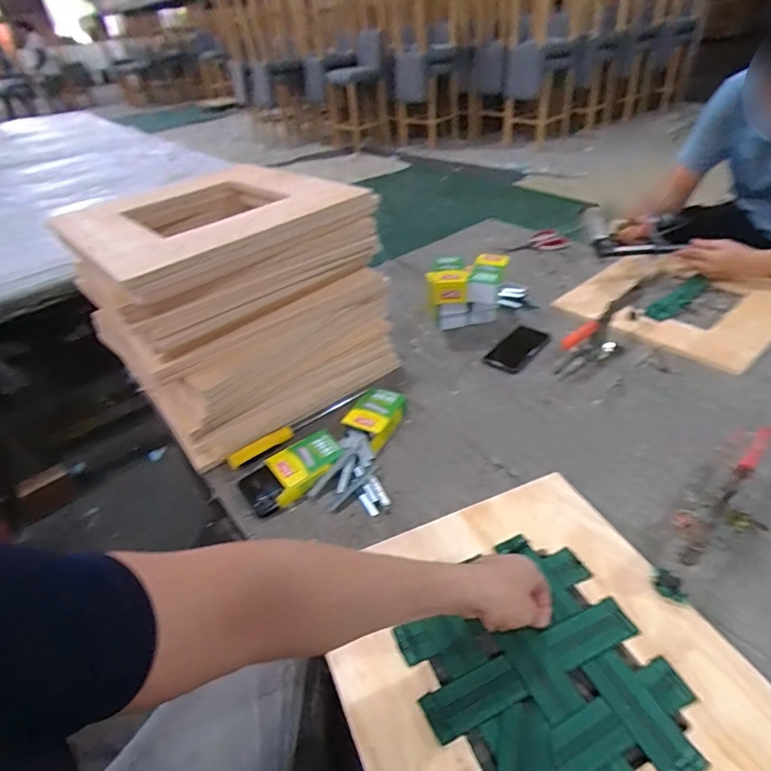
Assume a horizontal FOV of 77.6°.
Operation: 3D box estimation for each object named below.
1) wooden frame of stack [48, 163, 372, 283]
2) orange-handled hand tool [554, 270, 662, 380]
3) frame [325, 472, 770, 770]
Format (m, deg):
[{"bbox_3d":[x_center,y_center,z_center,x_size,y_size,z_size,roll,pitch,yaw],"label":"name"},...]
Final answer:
[{"bbox_3d":[-0.307,-0.315,0.844,0.454,0.026,0.392,-34,46,-31],"label":"wooden frame of stack"},{"bbox_3d":[0.454,-0.132,0.973,0.301,0.118,0.067,-32,45,-29],"label":"orange-handled hand tool"},{"bbox_3d":[0.155,0.306,0.514,0.408,0.017,0.422,-18,40,-15],"label":"frame"}]

